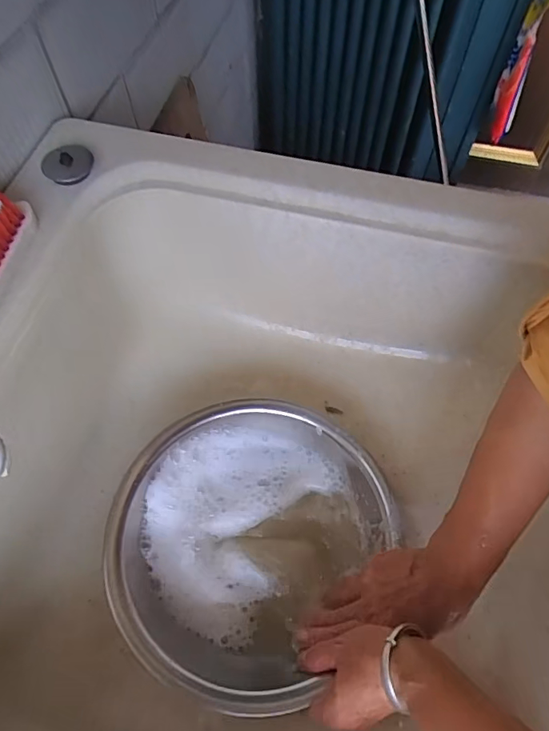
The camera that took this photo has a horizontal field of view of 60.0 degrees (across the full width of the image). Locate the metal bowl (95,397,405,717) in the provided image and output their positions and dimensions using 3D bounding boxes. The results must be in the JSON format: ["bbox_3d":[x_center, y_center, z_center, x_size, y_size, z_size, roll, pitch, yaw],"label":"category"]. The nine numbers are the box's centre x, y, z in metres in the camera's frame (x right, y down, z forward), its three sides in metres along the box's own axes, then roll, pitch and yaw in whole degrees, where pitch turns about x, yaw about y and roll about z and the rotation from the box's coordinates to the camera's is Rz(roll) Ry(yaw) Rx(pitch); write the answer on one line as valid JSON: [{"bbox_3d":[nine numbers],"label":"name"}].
[{"bbox_3d":[-0.025,0.154,0.451,0.230,0.071,0.255,30,67,13],"label":"metal bowl"}]

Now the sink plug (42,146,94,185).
[{"bbox_3d":[-0.190,-0.186,0.435,0.037,0.016,0.041,12,61,7],"label":"sink plug"}]

